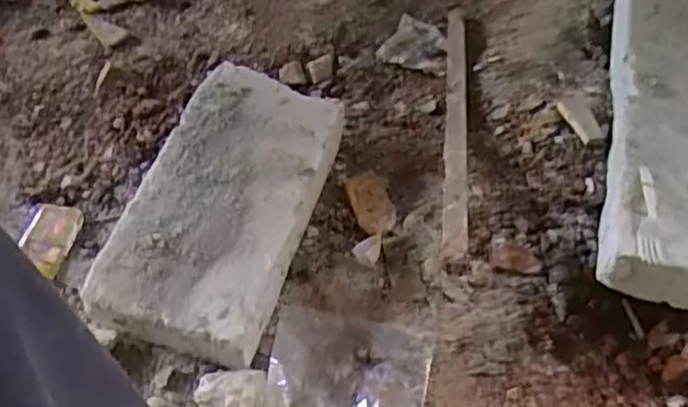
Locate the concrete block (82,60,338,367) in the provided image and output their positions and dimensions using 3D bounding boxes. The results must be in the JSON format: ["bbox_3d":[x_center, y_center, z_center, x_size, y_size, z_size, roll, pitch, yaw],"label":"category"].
[{"bbox_3d":[-0.140,-0.012,0.892,0.203,0.073,0.415,15,50,8],"label":"concrete block"}]

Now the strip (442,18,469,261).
[{"bbox_3d":[0.157,-0.136,1.023,0.030,0.035,0.635,8,38,3],"label":"strip"}]

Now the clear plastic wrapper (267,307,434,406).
[{"bbox_3d":[0.003,0.184,0.813,0.176,0.016,0.119,7,59,12],"label":"clear plastic wrapper"}]

